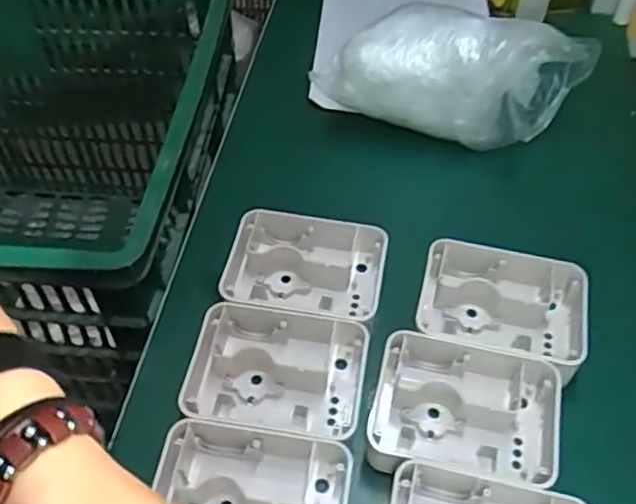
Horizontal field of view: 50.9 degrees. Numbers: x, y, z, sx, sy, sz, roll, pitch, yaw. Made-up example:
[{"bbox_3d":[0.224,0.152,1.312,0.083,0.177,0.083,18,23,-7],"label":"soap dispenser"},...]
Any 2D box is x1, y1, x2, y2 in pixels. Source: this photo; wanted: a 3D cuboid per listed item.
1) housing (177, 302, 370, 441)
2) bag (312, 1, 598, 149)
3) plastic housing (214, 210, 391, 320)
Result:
[{"bbox_3d":[-0.032,0.092,0.505,0.131,0.032,0.100,7,51,5],"label":"housing"},{"bbox_3d":[0.129,-0.171,0.646,0.241,0.119,0.087,17,53,13],"label":"bag"},{"bbox_3d":[-0.015,0.017,0.565,0.136,0.037,0.093,10,51,8],"label":"plastic housing"}]

